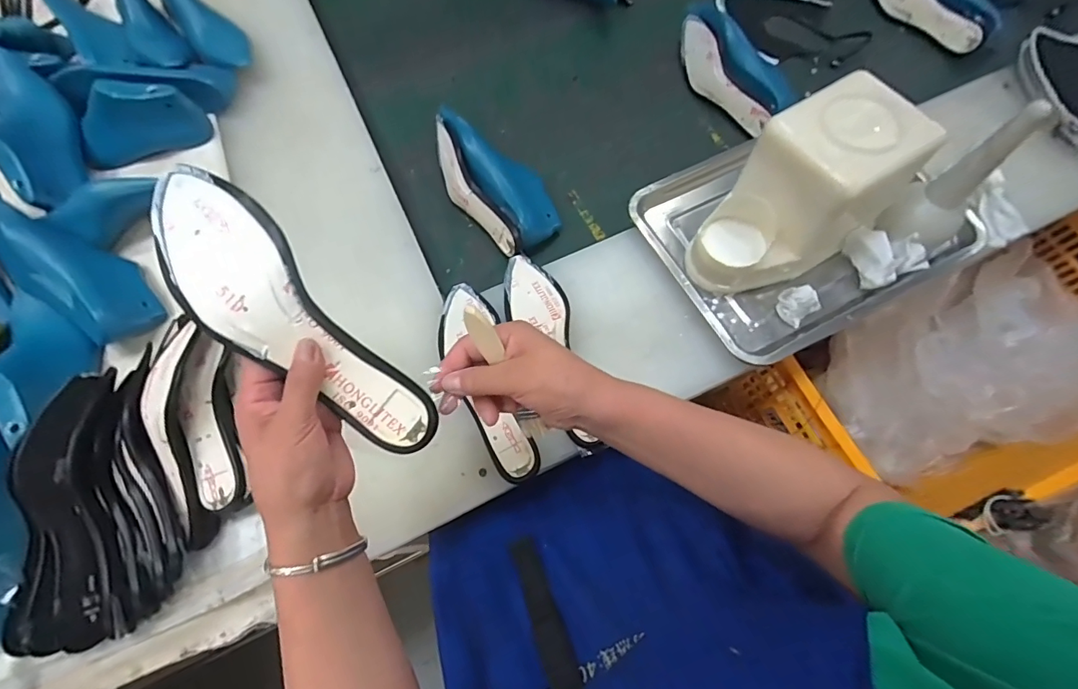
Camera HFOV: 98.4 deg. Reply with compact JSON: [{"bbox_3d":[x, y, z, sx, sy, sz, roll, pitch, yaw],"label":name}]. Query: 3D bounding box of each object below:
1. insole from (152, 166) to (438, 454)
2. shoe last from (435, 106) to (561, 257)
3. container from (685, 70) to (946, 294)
[{"bbox_3d":[-0.177,-0.019,0.327,0.255,0.044,0.073,47,74,-7],"label":"insole"},{"bbox_3d":[-0.077,-0.255,0.701,0.113,0.068,0.272,-38,72,-11],"label":"shoe last"},{"bbox_3d":[0.302,-0.173,0.556,0.227,0.168,0.140,-33,71,-10],"label":"container"}]

